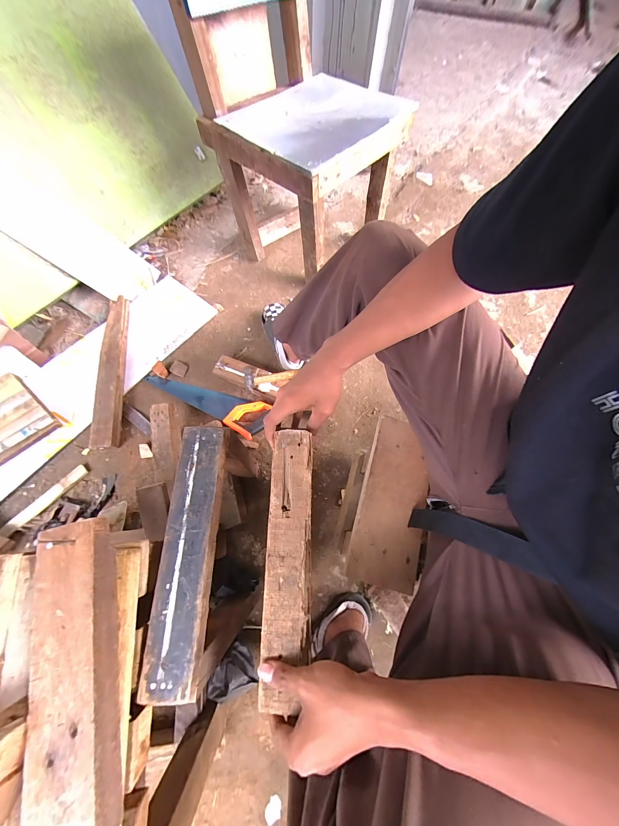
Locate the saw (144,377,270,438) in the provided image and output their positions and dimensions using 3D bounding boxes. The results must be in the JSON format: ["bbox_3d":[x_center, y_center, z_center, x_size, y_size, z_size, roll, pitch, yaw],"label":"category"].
[{"bbox_3d":[-0.310,-0.051,0.831,0.400,0.038,0.117,25,69,8],"label":"saw"}]

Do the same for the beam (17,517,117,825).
[{"bbox_3d":[-0.227,0.262,0.269,0.069,0.040,0.298,-11,69,-6],"label":"beam"}]

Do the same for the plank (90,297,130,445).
[{"bbox_3d":[-0.584,-0.140,0.832,0.068,0.042,0.493,-4,68,-3],"label":"plank"}]

